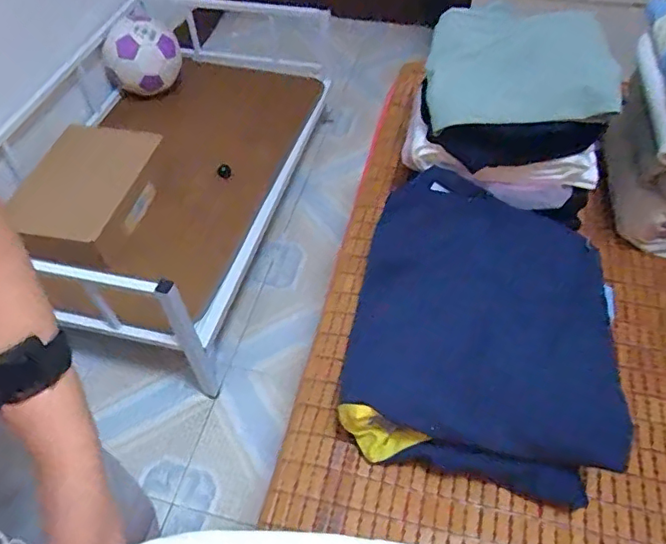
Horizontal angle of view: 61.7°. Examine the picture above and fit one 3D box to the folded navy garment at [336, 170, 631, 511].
[{"bbox_3d":[0.179,0.045,0.654,0.297,0.079,0.383,10,51,9],"label":"folded navy garment"}]

